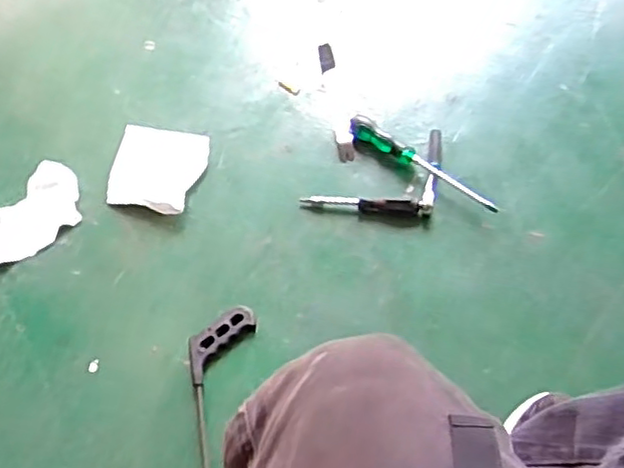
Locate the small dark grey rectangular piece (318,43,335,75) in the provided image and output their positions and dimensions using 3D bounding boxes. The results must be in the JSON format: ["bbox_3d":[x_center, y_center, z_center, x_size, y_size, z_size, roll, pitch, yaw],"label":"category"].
[{"bbox_3d":[0.025,-0.299,1.124,0.024,0.004,0.061,-8,65,0],"label":"small dark grey rectangular piece"}]

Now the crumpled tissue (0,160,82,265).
[{"bbox_3d":[-0.427,-0.032,1.016,0.165,0.016,0.113,-41,69,-15],"label":"crumpled tissue"}]

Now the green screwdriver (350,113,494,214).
[{"bbox_3d":[0.164,-0.107,1.009,0.259,0.033,0.033,35,71,18],"label":"green screwdriver"}]

